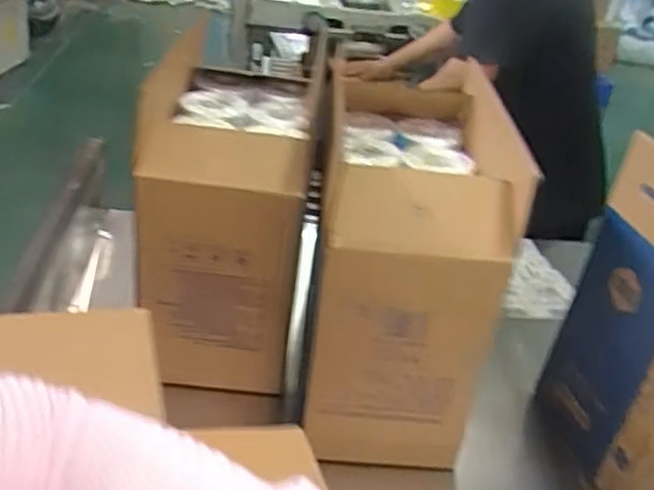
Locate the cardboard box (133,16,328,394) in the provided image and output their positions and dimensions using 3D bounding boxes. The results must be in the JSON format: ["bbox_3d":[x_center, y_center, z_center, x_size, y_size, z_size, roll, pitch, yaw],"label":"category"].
[{"bbox_3d":[-0.143,-0.039,1.038,0.200,0.358,0.355,6,30,-2],"label":"cardboard box"}]

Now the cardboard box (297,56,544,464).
[{"bbox_3d":[0.103,0.009,0.973,0.225,0.396,0.425,8,30,3],"label":"cardboard box"}]

